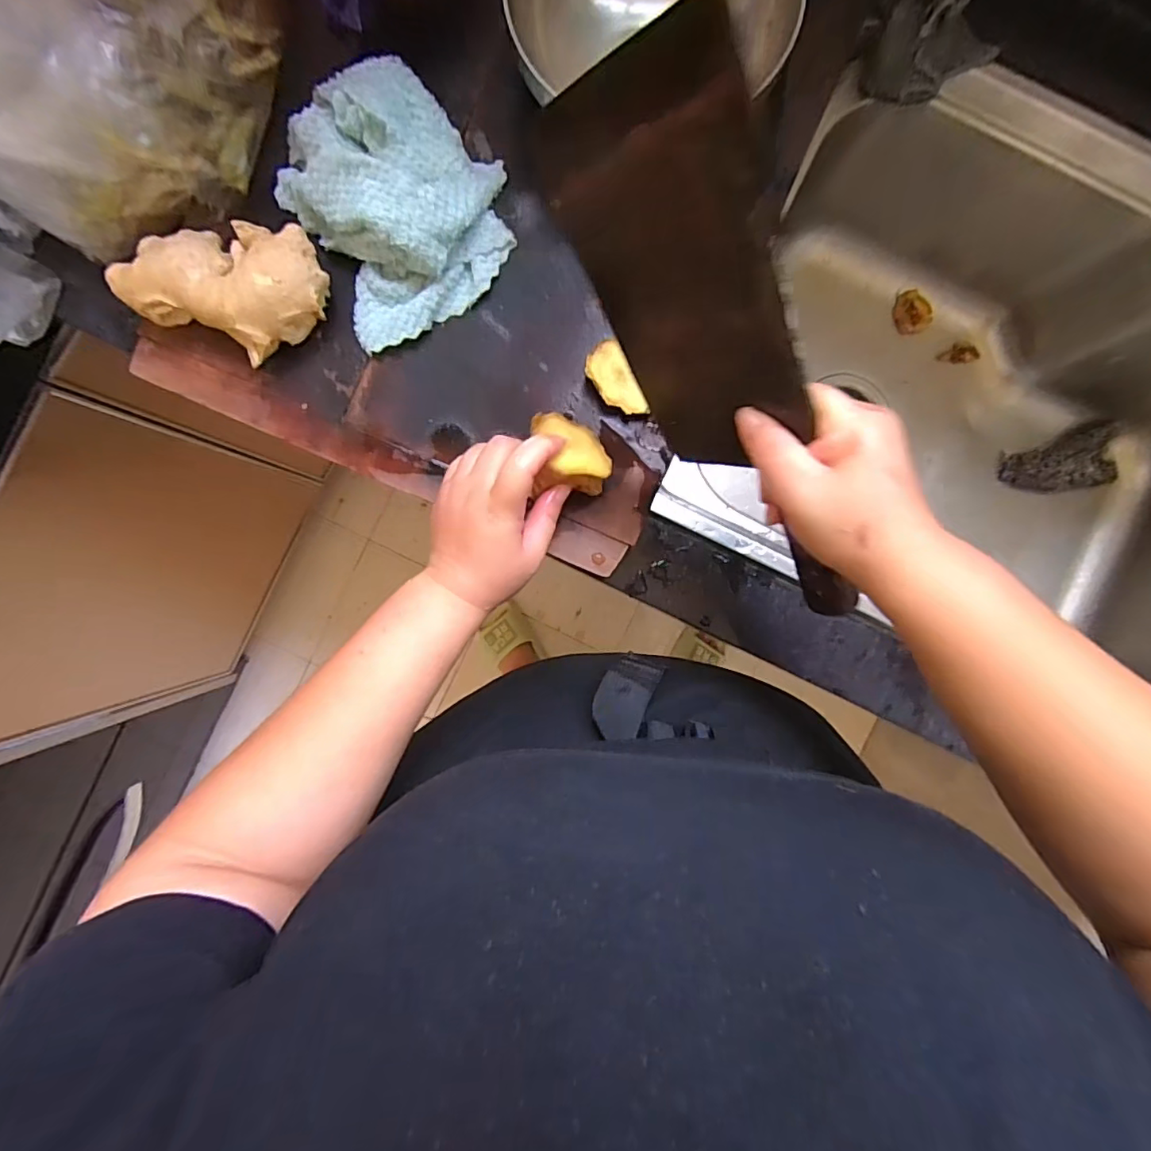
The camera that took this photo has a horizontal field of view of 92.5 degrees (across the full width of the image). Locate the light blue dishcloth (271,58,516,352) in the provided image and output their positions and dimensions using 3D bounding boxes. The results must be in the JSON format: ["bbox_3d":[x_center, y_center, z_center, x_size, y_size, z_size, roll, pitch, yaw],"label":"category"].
[{"bbox_3d":[-0.123,-0.262,0.374,0.143,0.042,0.167,-31,92,0],"label":"light blue dishcloth"}]

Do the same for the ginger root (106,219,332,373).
[{"bbox_3d":[-0.230,-0.199,0.371,0.115,0.043,0.088,23,91,-2],"label":"ginger root"}]

